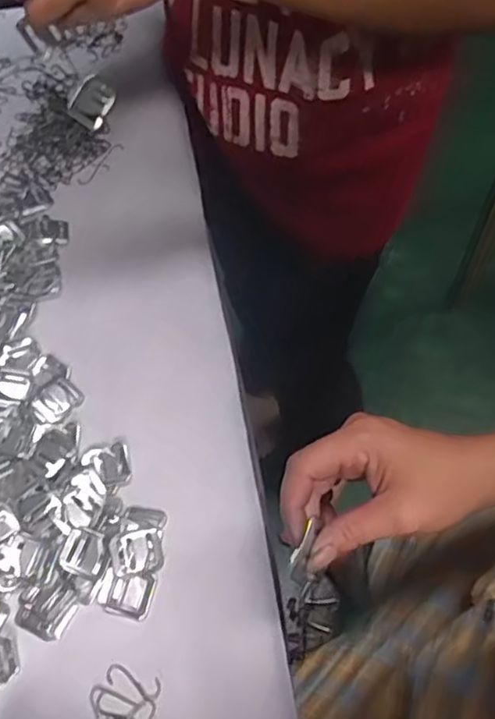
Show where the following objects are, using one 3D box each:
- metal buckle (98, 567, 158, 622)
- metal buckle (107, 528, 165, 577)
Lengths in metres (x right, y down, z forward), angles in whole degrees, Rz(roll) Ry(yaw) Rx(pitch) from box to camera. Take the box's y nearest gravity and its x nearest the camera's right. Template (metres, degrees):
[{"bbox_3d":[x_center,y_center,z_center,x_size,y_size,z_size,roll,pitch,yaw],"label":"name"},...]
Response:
[{"bbox_3d":[-0.082,0.158,0.424,0.036,0.004,0.030,12,60,8],"label":"metal buckle"},{"bbox_3d":[-0.077,0.133,0.436,0.035,0.009,0.029,-10,59,-5],"label":"metal buckle"}]

